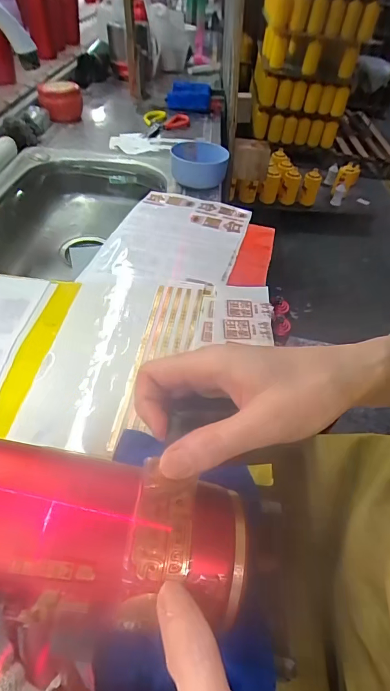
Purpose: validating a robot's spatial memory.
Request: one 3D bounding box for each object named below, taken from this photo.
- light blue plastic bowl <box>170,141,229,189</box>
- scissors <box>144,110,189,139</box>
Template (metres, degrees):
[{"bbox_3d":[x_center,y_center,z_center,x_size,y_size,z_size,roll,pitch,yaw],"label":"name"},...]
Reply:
[{"bbox_3d":[0.008,-0.335,0.698,0.103,0.053,0.081,9,47,2],"label":"light blue plastic bowl"},{"bbox_3d":[-0.067,-0.561,0.951,0.114,0.017,0.157,-4,48,-10],"label":"scissors"}]

